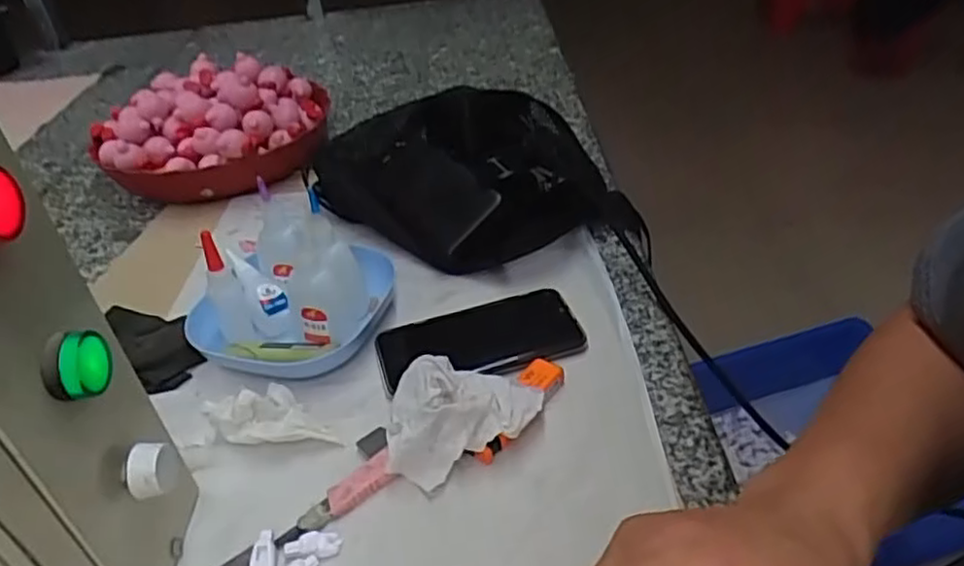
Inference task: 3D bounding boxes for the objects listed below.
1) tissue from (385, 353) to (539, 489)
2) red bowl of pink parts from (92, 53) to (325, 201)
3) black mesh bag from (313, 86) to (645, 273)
[{"bbox_3d":[-0.011,0.076,0.415,0.089,0.032,0.067,-8,37,-2],"label":"tissue"},{"bbox_3d":[-0.289,-0.164,0.730,0.243,0.078,0.200,-8,37,-1],"label":"red bowl of pink parts"},{"bbox_3d":[-0.020,-0.105,0.620,0.218,0.084,0.251,-25,41,-23],"label":"black mesh bag"}]

